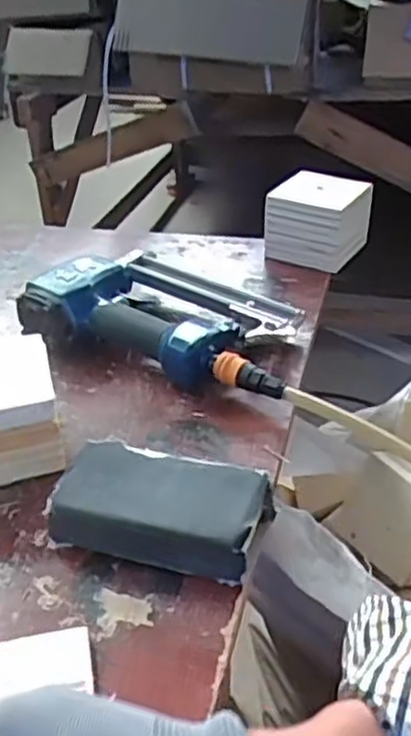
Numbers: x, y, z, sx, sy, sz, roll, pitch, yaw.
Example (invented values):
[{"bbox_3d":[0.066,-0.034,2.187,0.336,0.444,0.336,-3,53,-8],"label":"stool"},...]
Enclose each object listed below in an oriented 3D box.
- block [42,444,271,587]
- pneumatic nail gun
[{"bbox_3d":[-0.029,0.096,0.502,0.137,0.040,0.079,9,37,16],"label":"block"},{"bbox_3d":[-0.029,-0.054,0.693,0.257,0.063,0.148,12,38,21],"label":"pneumatic nail gun"}]

